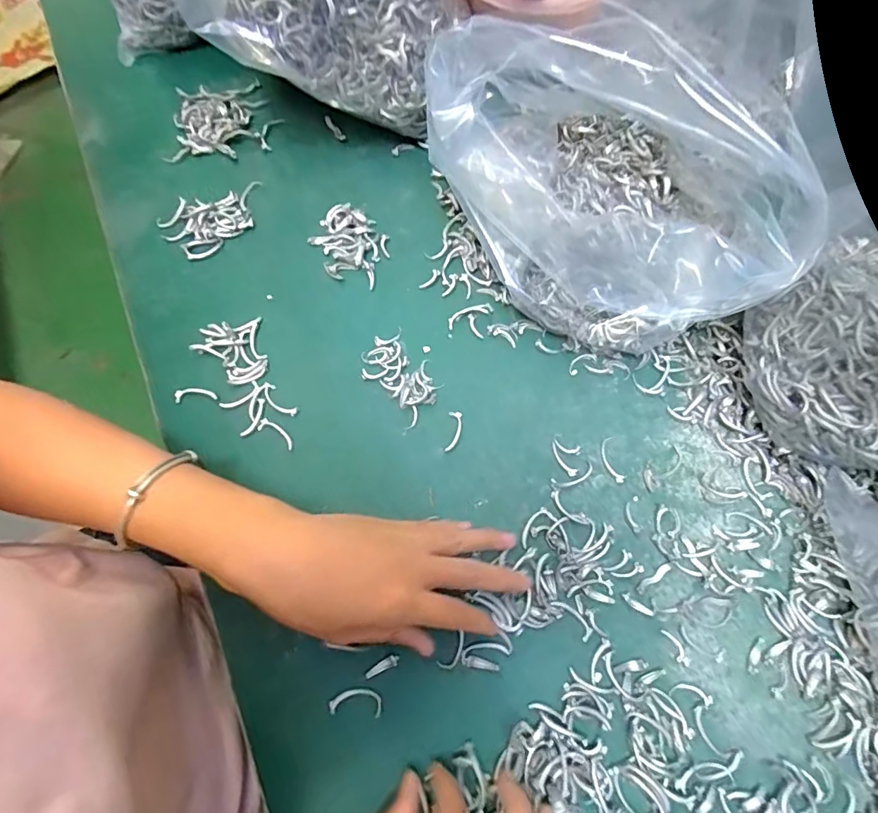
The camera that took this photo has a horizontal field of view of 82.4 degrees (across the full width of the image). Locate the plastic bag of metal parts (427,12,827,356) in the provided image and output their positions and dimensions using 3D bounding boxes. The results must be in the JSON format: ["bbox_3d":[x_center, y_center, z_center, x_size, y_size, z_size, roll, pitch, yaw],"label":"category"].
[{"bbox_3d":[0.102,-0.135,0.342,0.199,0.129,0.188,-7,70,-2],"label":"plastic bag of metal parts"}]

